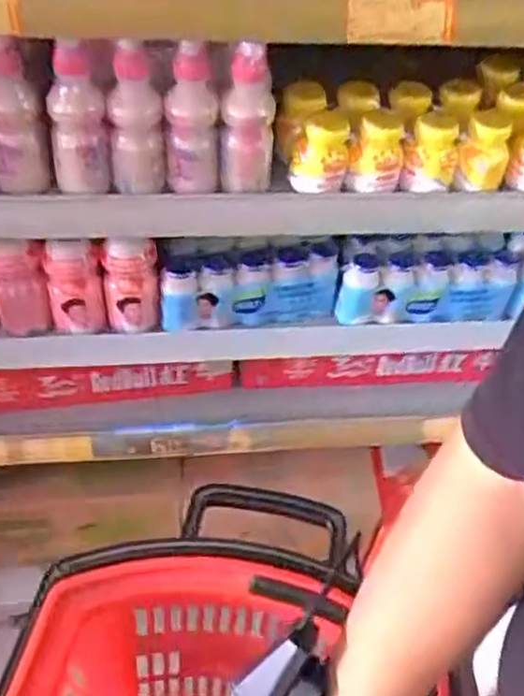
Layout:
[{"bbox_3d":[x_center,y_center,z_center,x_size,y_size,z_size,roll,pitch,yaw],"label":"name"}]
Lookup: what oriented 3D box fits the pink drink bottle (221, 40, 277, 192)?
[{"bbox_3d":[-0.012,-0.222,0.692,0.050,0.157,0.063,4,49,-3],"label":"pink drink bottle"}]

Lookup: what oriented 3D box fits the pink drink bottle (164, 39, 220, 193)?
[{"bbox_3d":[-0.063,-0.215,0.672,0.050,0.157,0.044,4,49,-3],"label":"pink drink bottle"}]

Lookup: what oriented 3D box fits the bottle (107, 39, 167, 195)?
[{"bbox_3d":[-0.113,-0.210,0.653,0.049,0.154,0.043,-4,50,-9],"label":"bottle"}]

